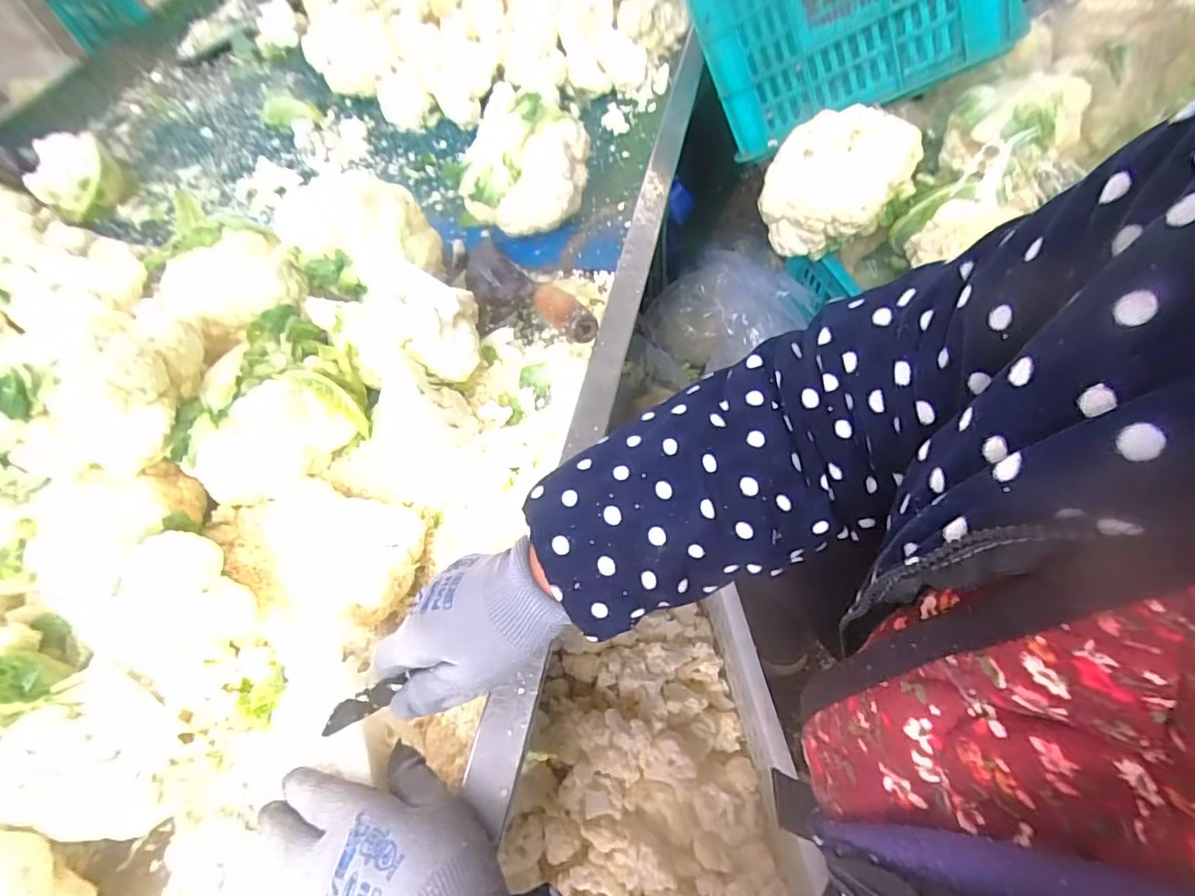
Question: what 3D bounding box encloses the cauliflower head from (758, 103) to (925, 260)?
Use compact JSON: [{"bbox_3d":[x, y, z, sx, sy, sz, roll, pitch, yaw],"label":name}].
[{"bbox_3d":[0.283,-0.315,0.664,0.153,0.145,0.099,32,65,22],"label":"cauliflower head"}]

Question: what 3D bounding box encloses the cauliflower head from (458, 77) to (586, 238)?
[{"bbox_3d":[-0.081,-0.312,0.614,0.119,0.097,0.108,15,60,14],"label":"cauliflower head"}]

